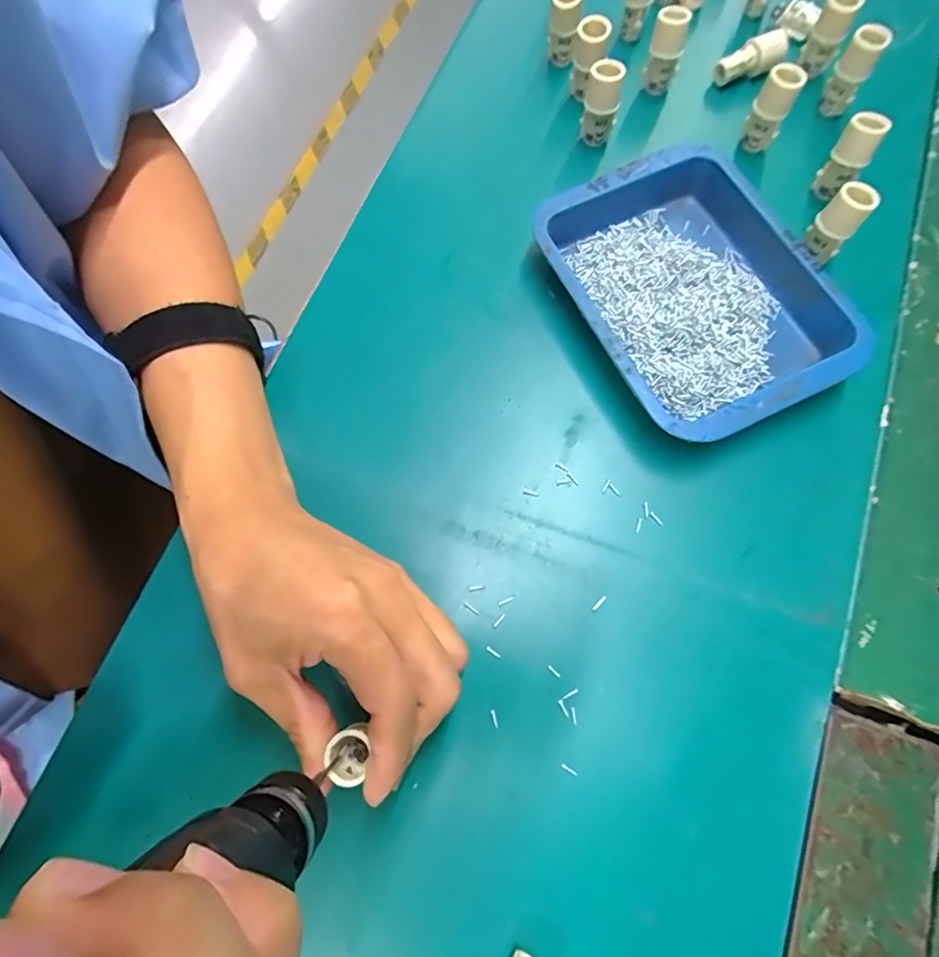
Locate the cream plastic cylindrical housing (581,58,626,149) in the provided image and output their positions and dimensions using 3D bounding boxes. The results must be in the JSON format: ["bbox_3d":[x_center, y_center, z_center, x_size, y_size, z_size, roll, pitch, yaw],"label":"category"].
[{"bbox_3d":[0.077,-0.218,0.319,0.020,0.047,0.016,12,73,4],"label":"cream plastic cylindrical housing"}]

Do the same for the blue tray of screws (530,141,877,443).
[{"bbox_3d":[0.113,-0.098,0.285,0.115,0.034,0.155,-26,74,-8],"label":"blue tray of screws"}]

